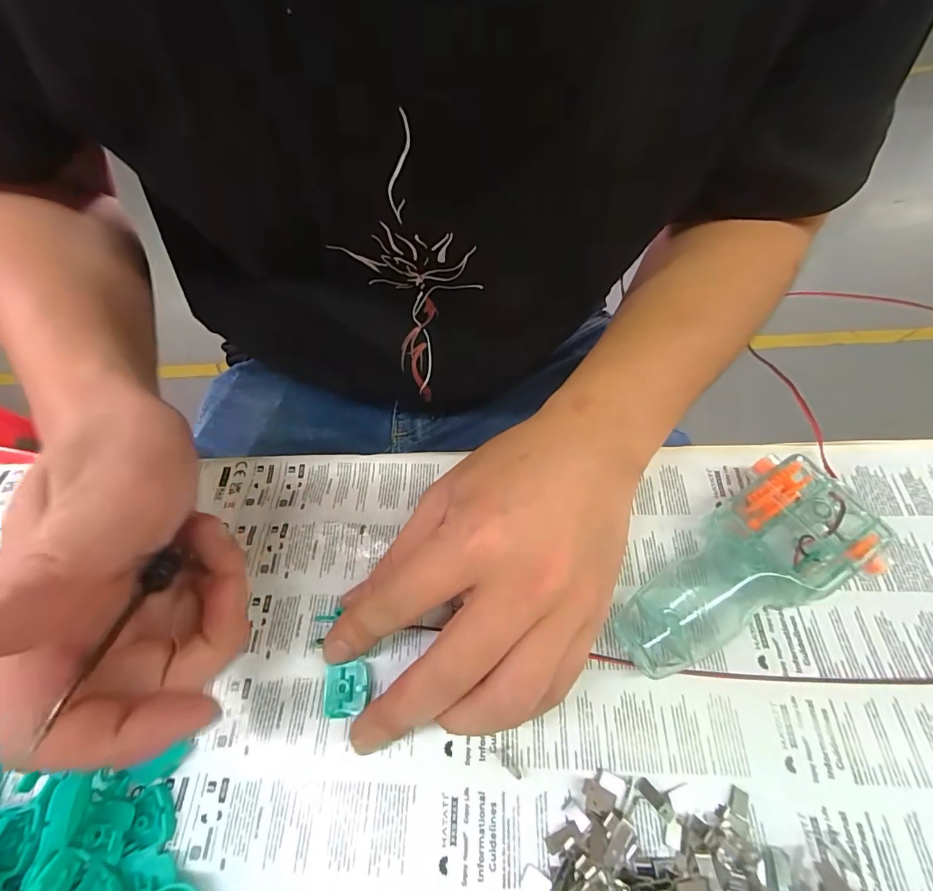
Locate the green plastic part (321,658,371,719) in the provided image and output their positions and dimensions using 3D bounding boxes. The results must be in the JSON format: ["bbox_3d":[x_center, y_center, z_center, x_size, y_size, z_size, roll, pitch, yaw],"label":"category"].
[{"bbox_3d":[-0.051,0.103,0.189,0.020,0.006,0.020,-11,59,-3],"label":"green plastic part"}]

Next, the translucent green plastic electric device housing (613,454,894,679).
[{"bbox_3d":[0.116,0.050,0.195,0.117,0.029,0.052,-25,61,-11],"label":"translucent green plastic electric device housing"}]

